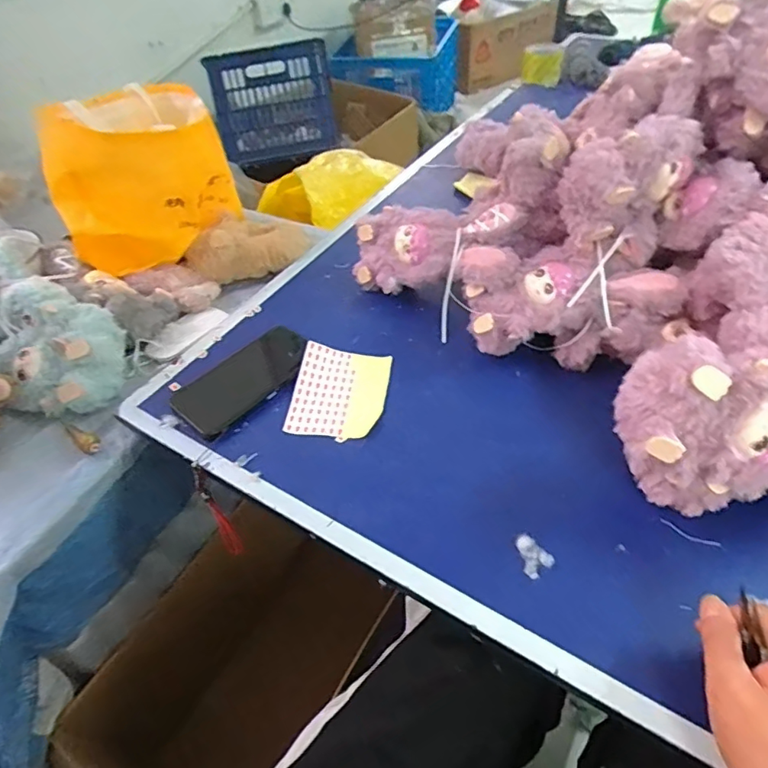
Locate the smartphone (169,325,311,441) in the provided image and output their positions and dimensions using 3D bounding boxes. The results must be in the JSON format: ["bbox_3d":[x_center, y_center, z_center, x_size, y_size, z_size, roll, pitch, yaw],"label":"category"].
[{"bbox_3d":[-0.156,-0.008,0.602,0.079,0.011,0.156,36,66,24],"label":"smartphone"}]

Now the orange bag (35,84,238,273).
[{"bbox_3d":[-0.310,-0.270,0.707,0.177,0.188,0.221,34,58,30],"label":"orange bag"}]

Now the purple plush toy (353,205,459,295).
[{"bbox_3d":[0.027,-0.164,0.688,0.135,0.094,0.094,4,48,9],"label":"purple plush toy"}]

